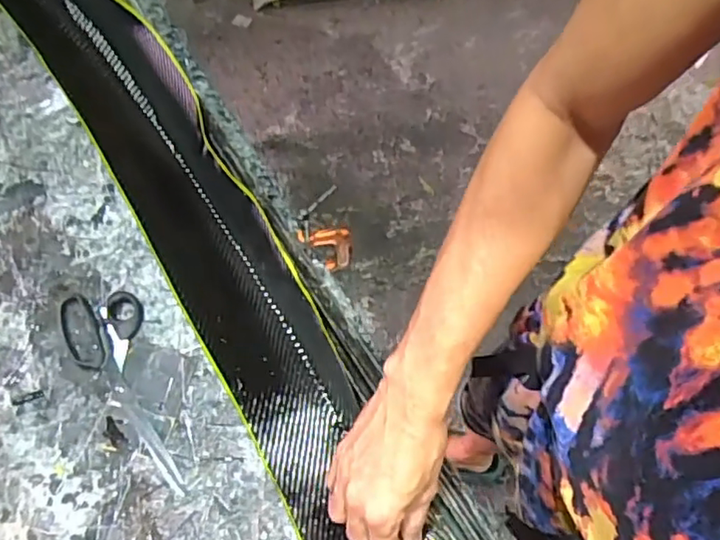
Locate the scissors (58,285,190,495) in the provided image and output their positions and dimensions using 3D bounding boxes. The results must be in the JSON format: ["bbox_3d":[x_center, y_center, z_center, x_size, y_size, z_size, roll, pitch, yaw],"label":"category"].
[{"bbox_3d":[-0.249,0.122,0.603,0.084,0.023,0.234,-22,67,-9],"label":"scissors"}]

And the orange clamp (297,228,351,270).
[{"bbox_3d":[-0.039,-0.025,0.673,0.057,0.075,0.018,0,66,1],"label":"orange clamp"}]

